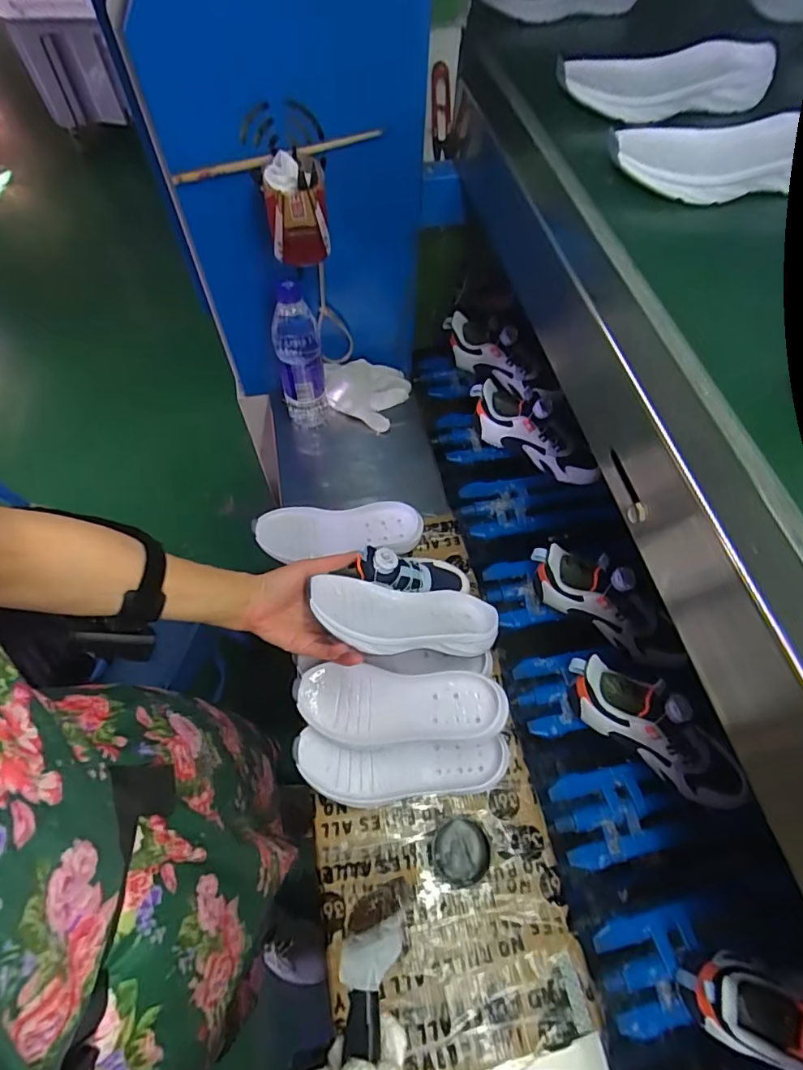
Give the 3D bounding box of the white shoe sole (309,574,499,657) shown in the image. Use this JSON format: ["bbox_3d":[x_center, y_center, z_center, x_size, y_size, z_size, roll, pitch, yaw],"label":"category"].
[{"bbox_3d":[0.008,0.090,0.566,0.214,0.035,0.084,8,59,-16],"label":"white shoe sole"}]

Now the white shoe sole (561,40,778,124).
[{"bbox_3d":[0.273,-0.462,0.526,0.225,0.038,0.064,-9,61,-5],"label":"white shoe sole"}]

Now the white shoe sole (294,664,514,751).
[{"bbox_3d":[-0.003,0.190,0.563,0.220,0.053,0.079,4,61,2],"label":"white shoe sole"}]

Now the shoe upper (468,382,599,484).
[{"bbox_3d":[0.201,-0.150,0.775,0.228,0.099,0.054,39,67,1],"label":"shoe upper"}]

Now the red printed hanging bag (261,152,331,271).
[{"bbox_3d":[-0.113,-0.346,0.555,0.064,0.096,0.046,-18,62,-10],"label":"red printed hanging bag"}]

